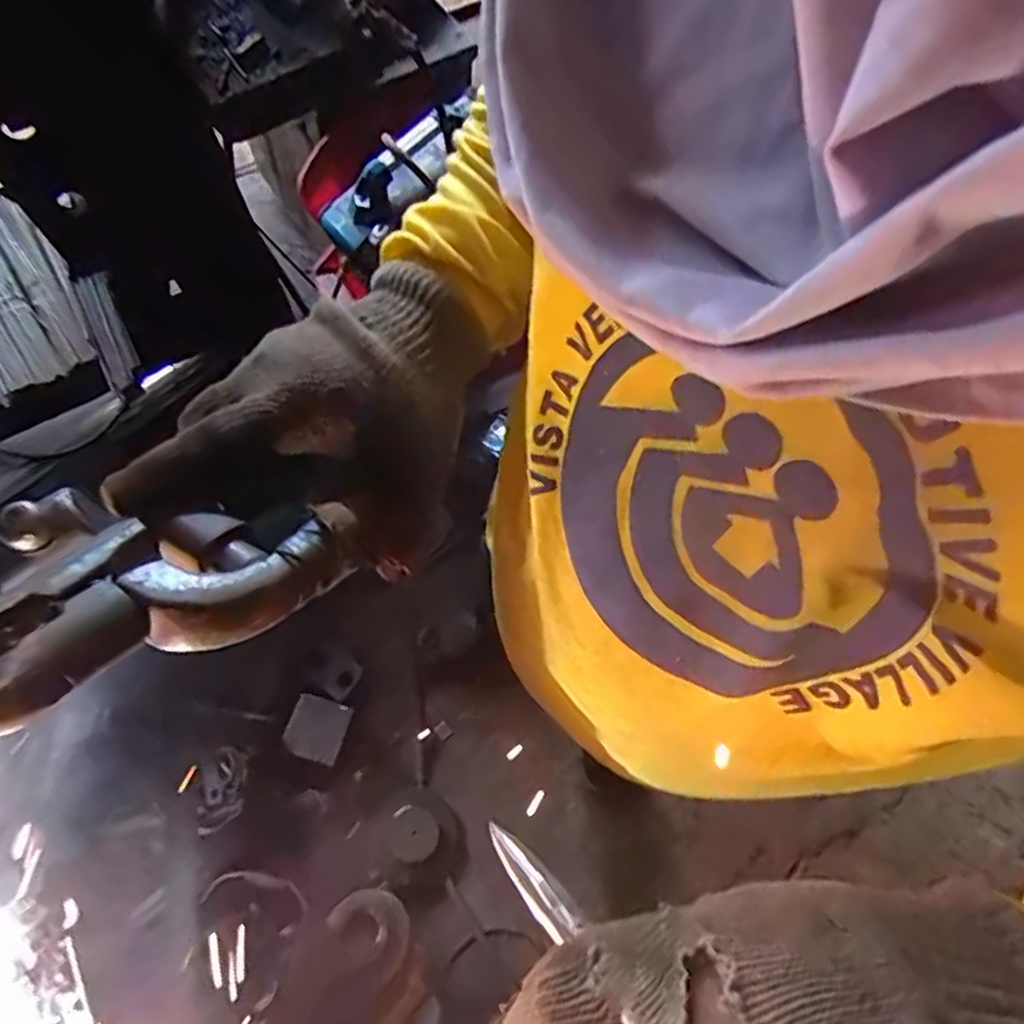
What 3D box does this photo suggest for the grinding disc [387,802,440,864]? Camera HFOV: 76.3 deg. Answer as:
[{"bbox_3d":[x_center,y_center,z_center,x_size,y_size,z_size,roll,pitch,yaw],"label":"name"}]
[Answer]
[{"bbox_3d":[-0.168,0.543,1.102,0.087,0.006,0.087,12,48,-13],"label":"grinding disc"}]

